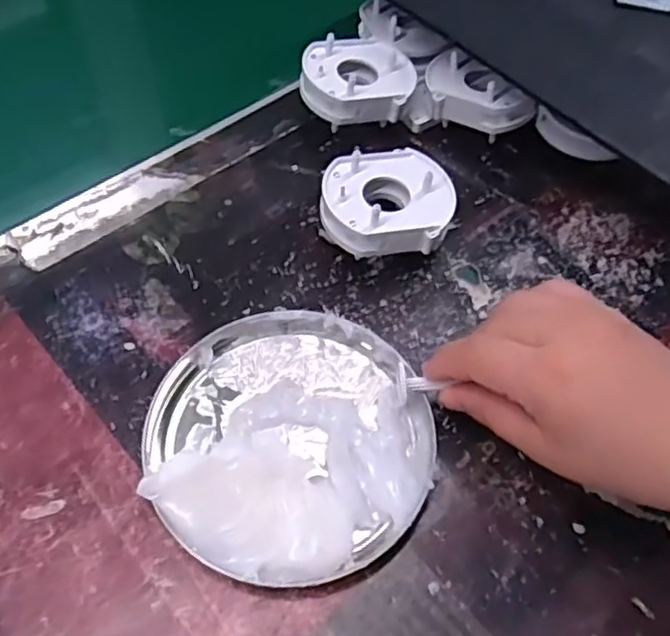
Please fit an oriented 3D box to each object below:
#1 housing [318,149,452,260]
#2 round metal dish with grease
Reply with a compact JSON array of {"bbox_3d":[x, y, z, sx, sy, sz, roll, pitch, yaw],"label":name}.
[{"bbox_3d":[0.028,-0.060,0.365,0.072,0.039,0.060,-7,57,-7],"label":"housing"},{"bbox_3d":[-0.021,0.050,0.298,0.128,0.027,0.125,1,57,-1],"label":"round metal dish with grease"}]

